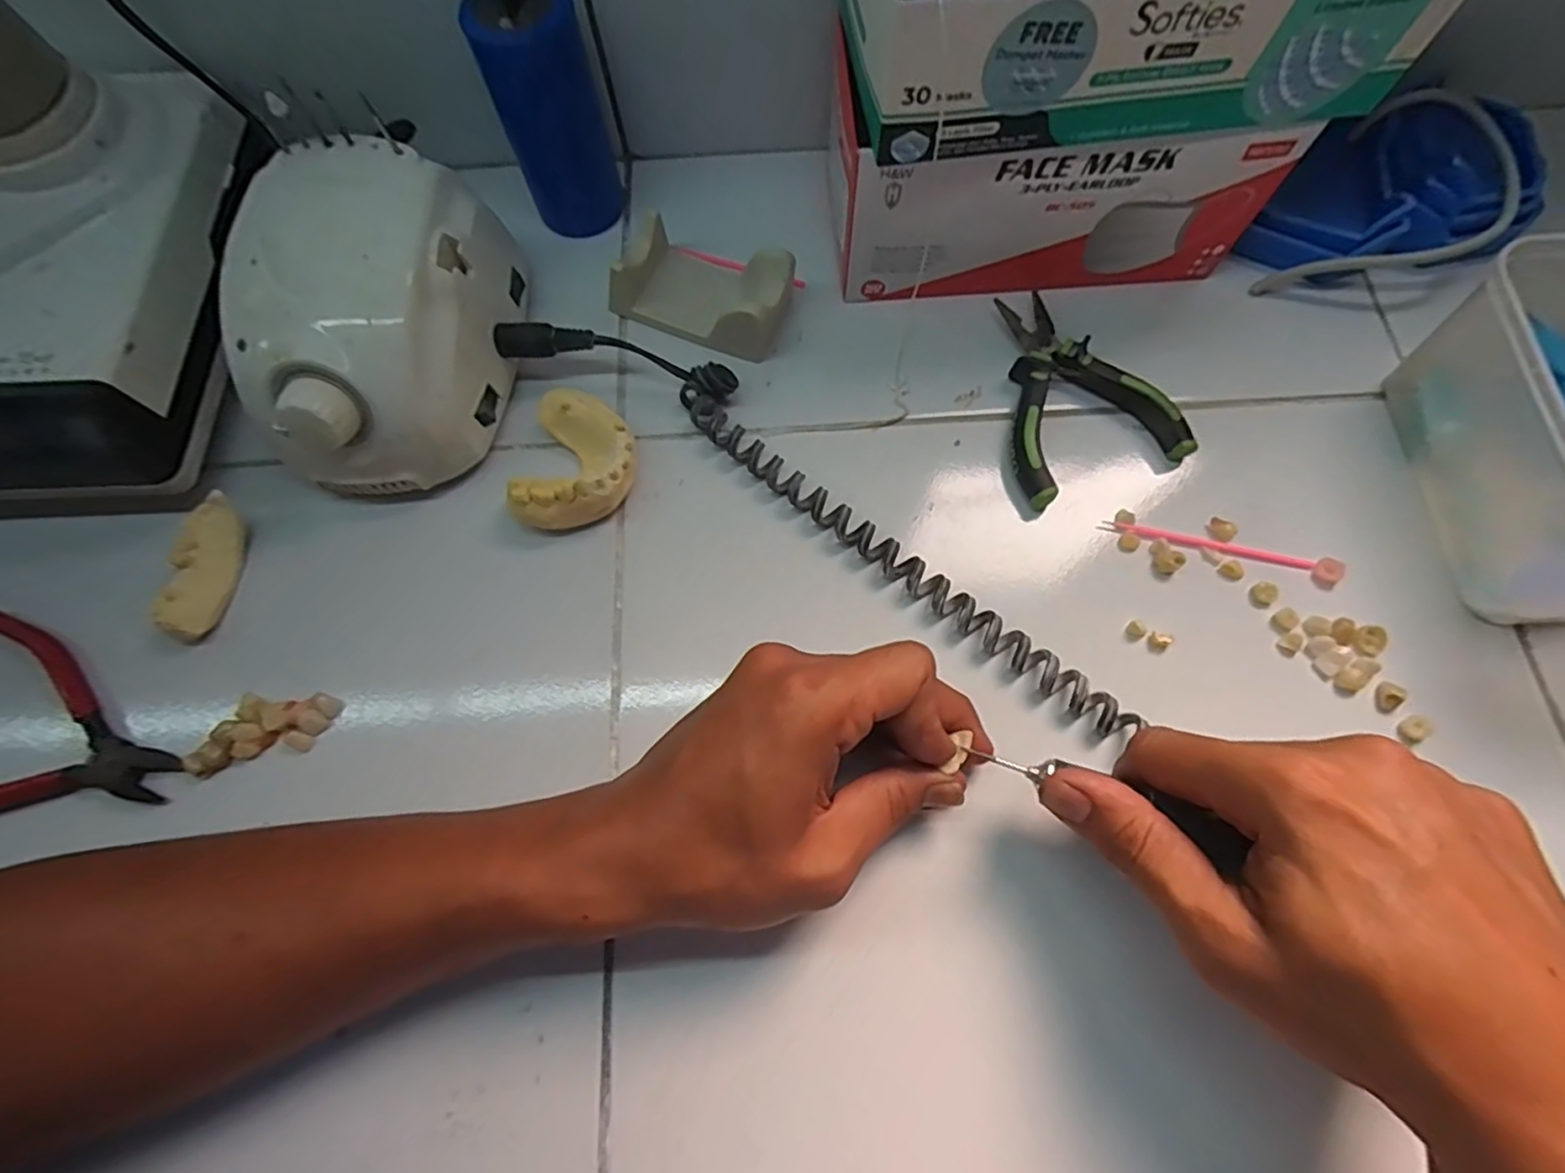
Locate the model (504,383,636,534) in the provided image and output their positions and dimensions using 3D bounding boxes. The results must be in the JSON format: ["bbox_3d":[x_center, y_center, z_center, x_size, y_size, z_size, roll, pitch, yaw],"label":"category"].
[{"bbox_3d":[-0.095,-0.059,0.312,0.048,0.028,0.067,8,72,4],"label":"model"}]

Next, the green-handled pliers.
[{"bbox_3d":[0.139,-0.098,0.329,0.084,0.017,0.105,-19,73,-5],"label":"green-handled pliers"}]

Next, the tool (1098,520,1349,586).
[{"bbox_3d":[0.204,-0.019,0.307,0.105,0.006,0.011,16,73,6],"label":"tool"}]

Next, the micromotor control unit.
[{"bbox_3d":[-0.182,-0.115,0.303,0.093,0.084,0.134,0,72,1],"label":"micromotor control unit"}]

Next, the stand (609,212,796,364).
[{"bbox_3d":[-0.041,-0.153,0.341,0.086,0.034,0.046,23,74,8],"label":"stand"}]

